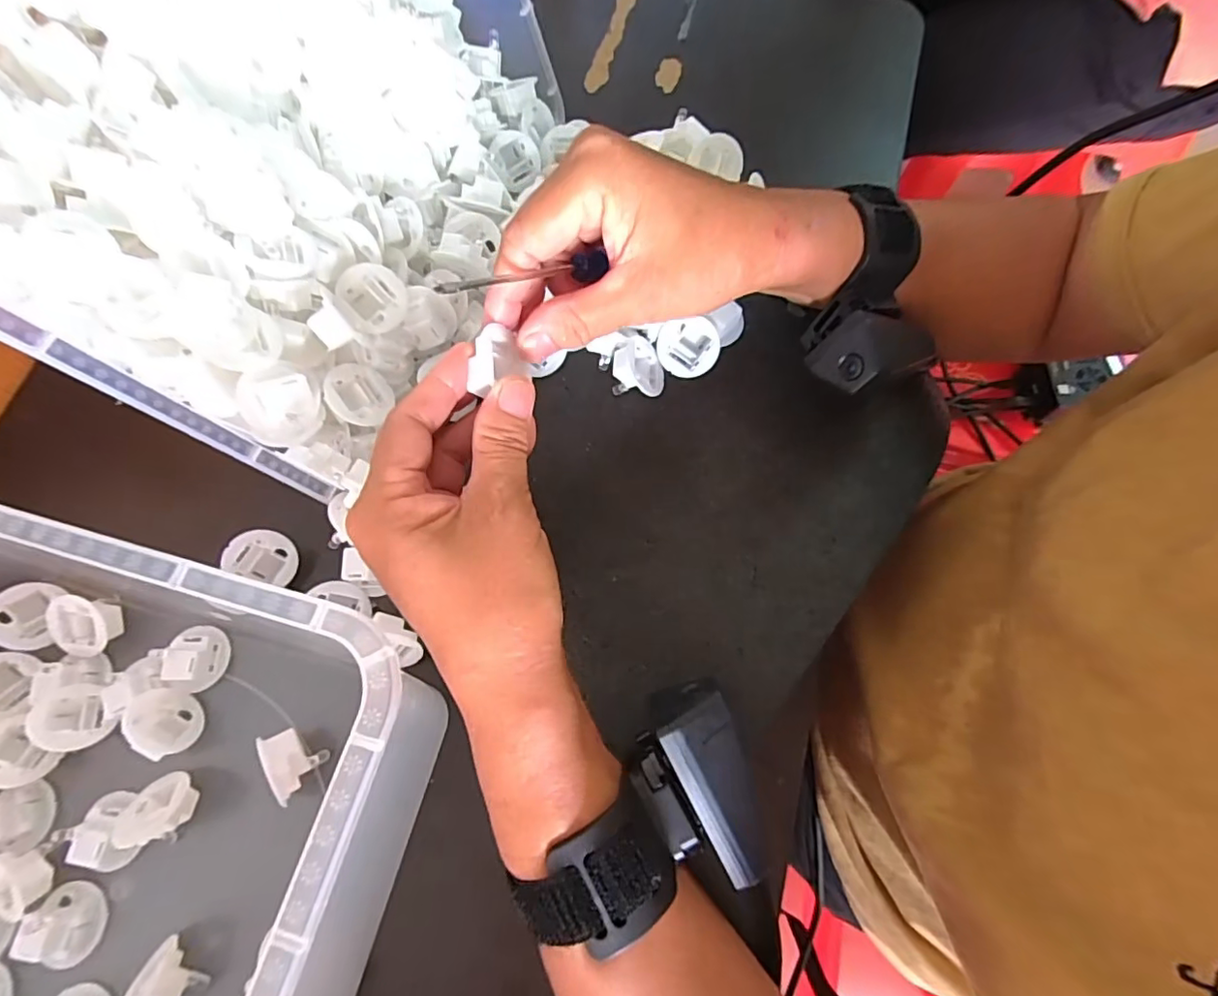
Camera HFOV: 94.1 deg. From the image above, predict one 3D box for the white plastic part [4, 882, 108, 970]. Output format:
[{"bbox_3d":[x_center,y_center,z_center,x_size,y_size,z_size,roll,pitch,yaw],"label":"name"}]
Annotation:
[{"bbox_3d":[-0.242,0.190,0.250,0.025,0.020,0.032,-24,74,-5],"label":"white plastic part"}]

